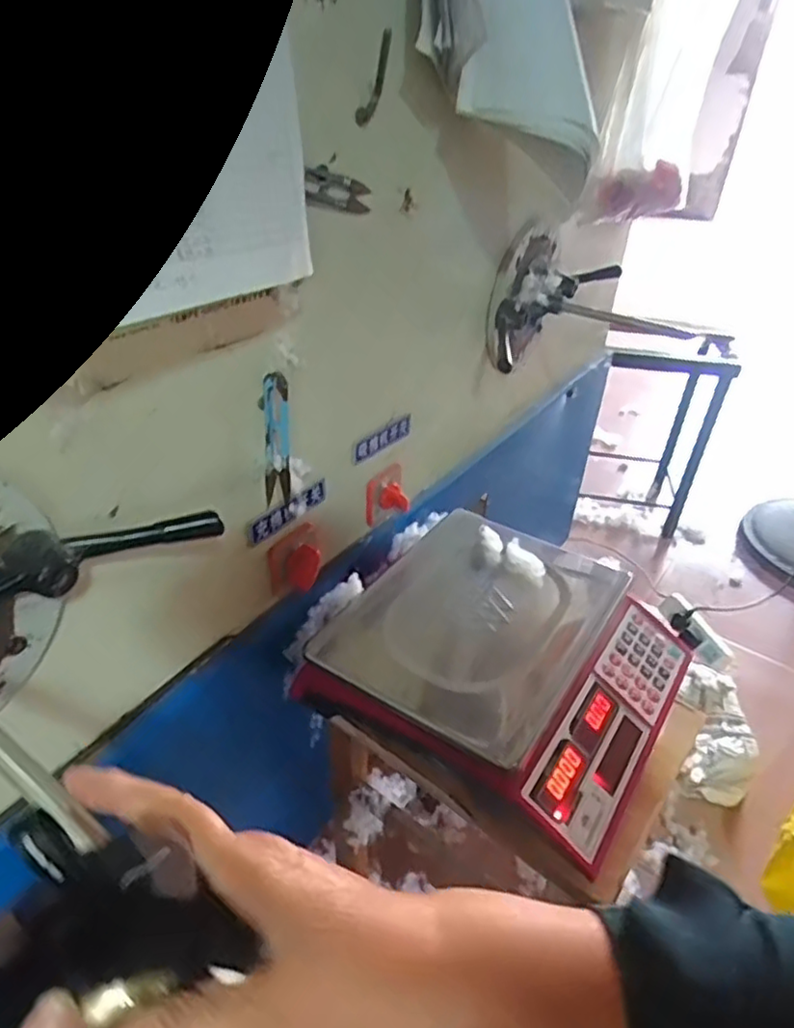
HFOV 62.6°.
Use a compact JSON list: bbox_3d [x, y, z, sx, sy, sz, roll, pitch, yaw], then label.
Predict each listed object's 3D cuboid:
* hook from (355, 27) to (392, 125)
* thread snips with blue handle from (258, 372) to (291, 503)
[{"bbox_3d":[-0.015,-0.323,0.484,0.017,0.071,0.010,-21,72,-29],"label":"hook"},{"bbox_3d":[-0.101,-0.061,0.549,0.026,0.115,0.006,15,30,19],"label":"thread snips with blue handle"}]

